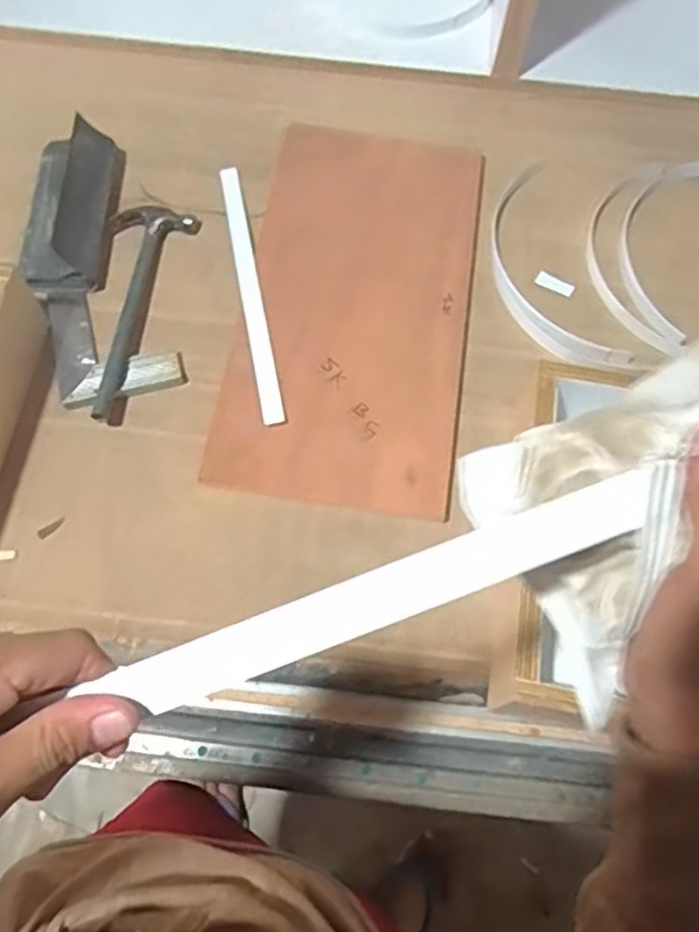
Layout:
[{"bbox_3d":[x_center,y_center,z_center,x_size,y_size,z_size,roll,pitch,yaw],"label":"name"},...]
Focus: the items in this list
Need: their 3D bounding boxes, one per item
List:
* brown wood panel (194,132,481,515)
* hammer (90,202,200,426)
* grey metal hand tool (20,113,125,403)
[{"bbox_3d":[0.013,-0.205,0.868,0.263,0.022,0.521,10,70,-2],"label":"brown wood panel"},{"bbox_3d":[-0.282,-0.199,0.855,0.101,0.024,0.307,14,66,4],"label":"hammer"},{"bbox_3d":[-0.352,-0.263,0.863,0.102,0.061,0.372,-1,66,-3],"label":"grey metal hand tool"}]

